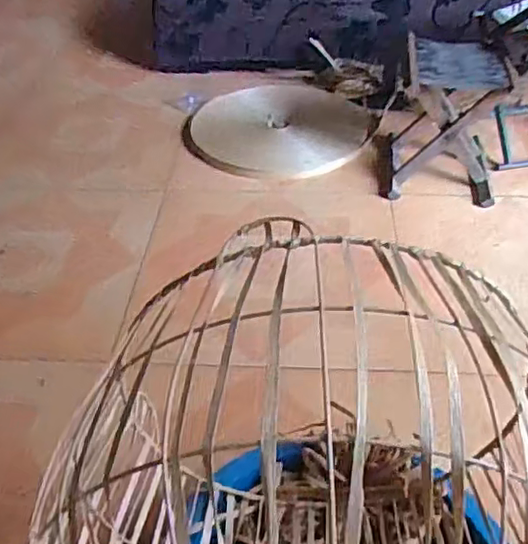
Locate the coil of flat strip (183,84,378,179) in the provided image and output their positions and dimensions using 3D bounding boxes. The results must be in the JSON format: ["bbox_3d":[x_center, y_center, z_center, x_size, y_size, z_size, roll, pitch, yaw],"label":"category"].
[{"bbox_3d":[0.042,-0.428,1.853,0.544,0.056,0.459,10,44,13],"label":"coil of flat strip"}]

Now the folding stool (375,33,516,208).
[{"bbox_3d":[0.462,-0.401,1.603,0.291,0.325,0.301,3,42,5],"label":"folding stool"}]

